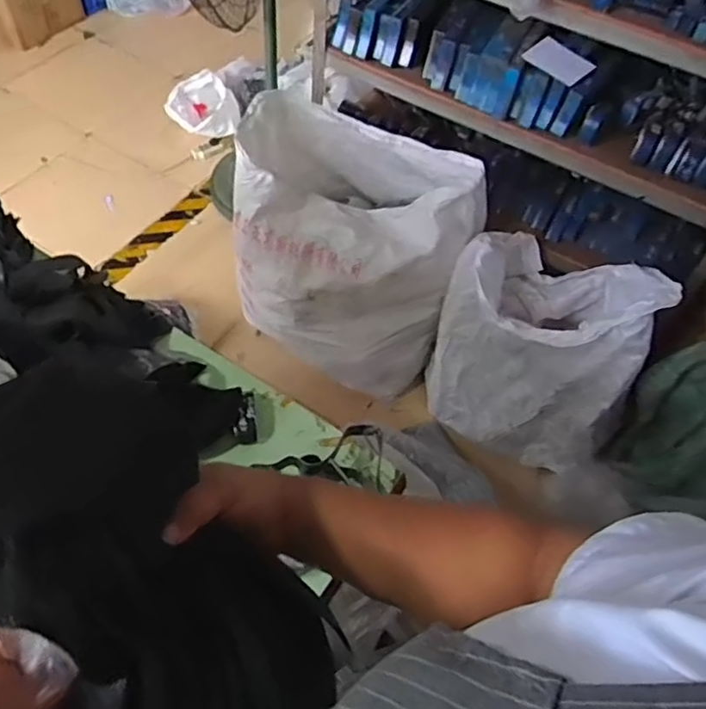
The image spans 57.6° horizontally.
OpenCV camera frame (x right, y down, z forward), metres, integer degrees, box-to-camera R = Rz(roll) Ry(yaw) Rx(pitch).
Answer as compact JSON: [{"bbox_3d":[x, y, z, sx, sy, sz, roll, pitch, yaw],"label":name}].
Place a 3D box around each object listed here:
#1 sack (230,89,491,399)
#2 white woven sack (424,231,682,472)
[{"bbox_3d":[-0.008,-0.249,1.802,0.594,0.670,0.409,23,56,12],"label":"sack"},{"bbox_3d":[0.480,-0.017,1.693,0.516,0.583,0.346,30,58,17],"label":"white woven sack"}]

